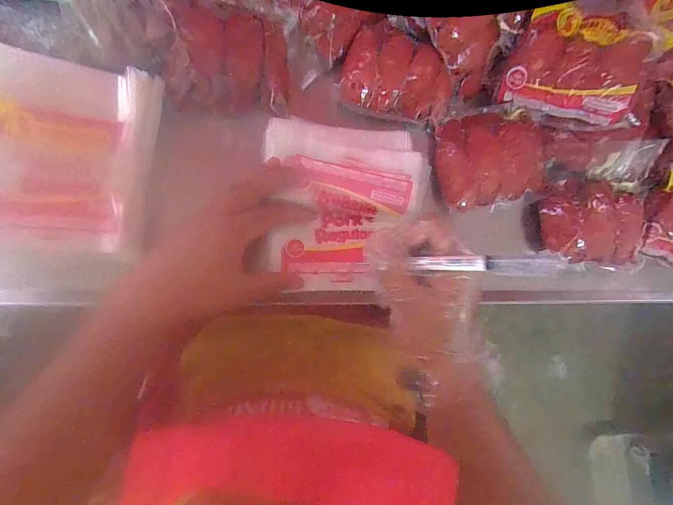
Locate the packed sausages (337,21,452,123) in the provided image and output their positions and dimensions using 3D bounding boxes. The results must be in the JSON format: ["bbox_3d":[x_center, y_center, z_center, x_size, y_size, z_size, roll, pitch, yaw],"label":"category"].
[{"bbox_3d":[0.070,-0.194,0.372,0.121,0.027,0.086,21,83,-5],"label":"packed sausages"}]

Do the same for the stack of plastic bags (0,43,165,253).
[{"bbox_3d":[-0.257,-0.098,0.307,0.148,0.038,0.173,7,84,-6],"label":"stack of plastic bags"}]

